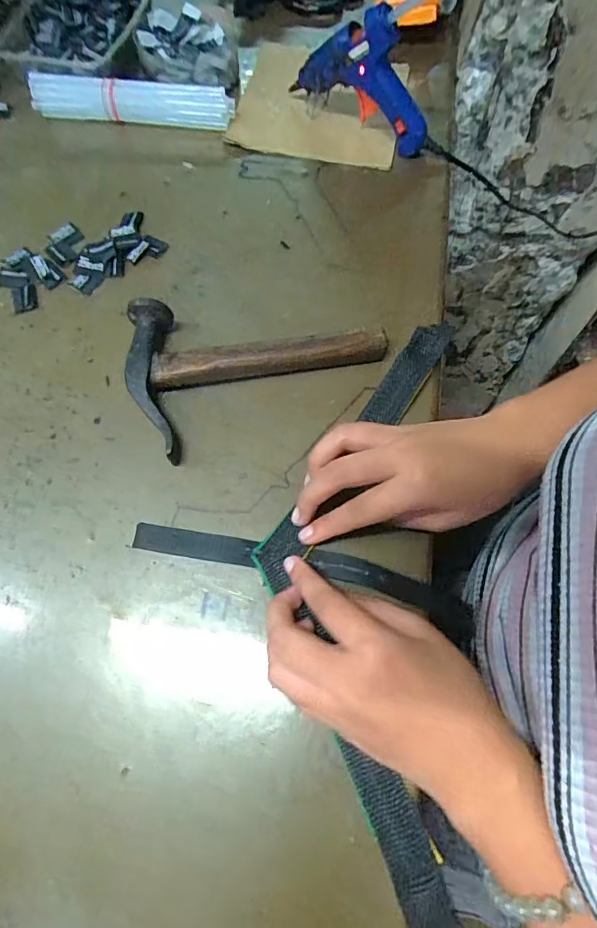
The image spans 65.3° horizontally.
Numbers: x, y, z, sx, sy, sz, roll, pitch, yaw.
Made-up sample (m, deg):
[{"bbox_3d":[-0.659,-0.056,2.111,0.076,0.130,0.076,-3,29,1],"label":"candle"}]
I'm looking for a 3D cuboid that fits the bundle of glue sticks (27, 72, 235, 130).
[{"bbox_3d":[-0.160,-0.354,0.453,0.191,0.030,0.035,4,68,1],"label":"bundle of glue sticks"}]

